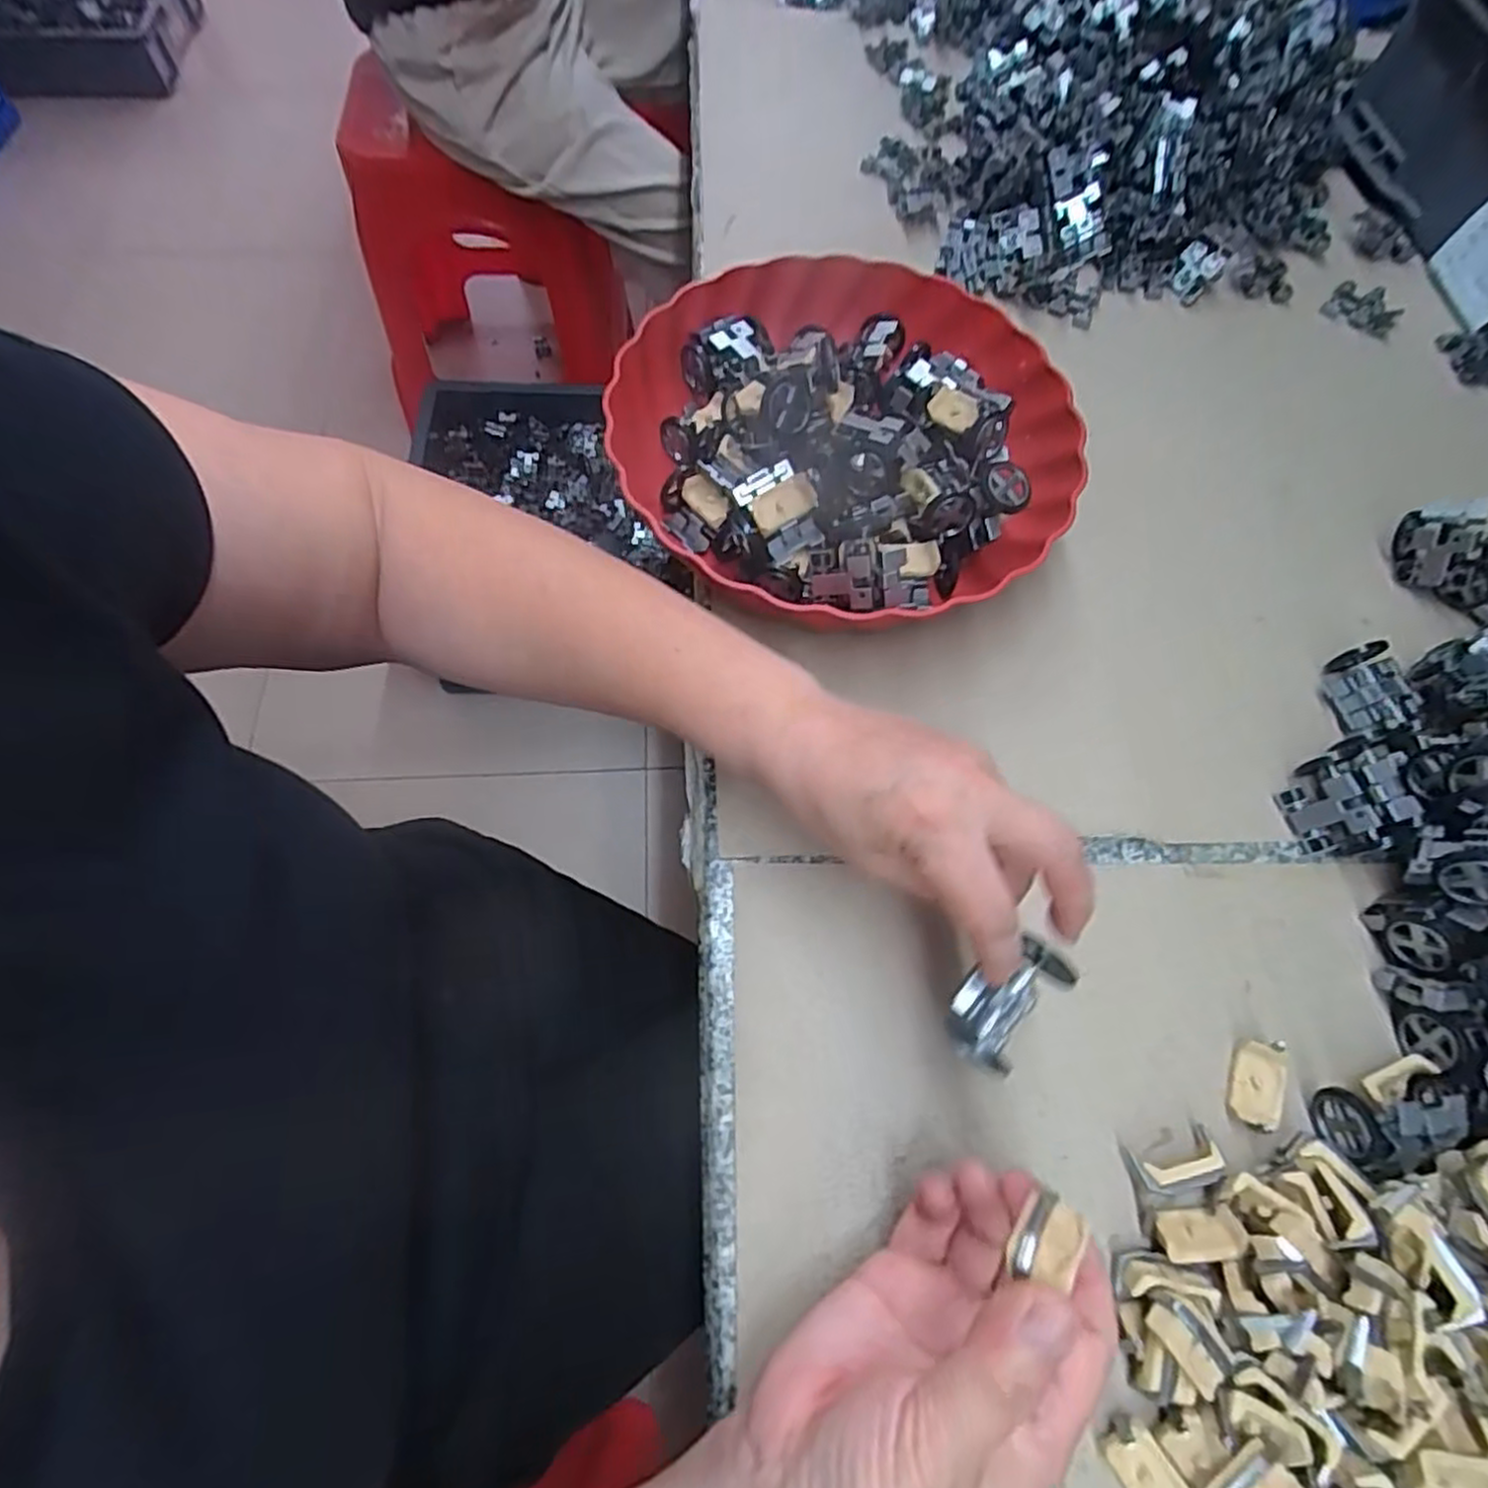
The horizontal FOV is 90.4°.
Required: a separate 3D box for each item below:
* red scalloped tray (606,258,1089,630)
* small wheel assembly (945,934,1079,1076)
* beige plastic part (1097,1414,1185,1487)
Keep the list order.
[{"bbox_3d":[0.053,-0.165,0.406,0.247,0.062,0.244,-36,72,-17],"label":"red scalloped tray"},{"bbox_3d":[0.098,0.096,0.276,0.032,0.023,0.052,39,70,14],"label":"small wheel assembly"},{"bbox_3d":[0.139,0.253,0.255,0.017,0.010,0.033,-32,71,-15],"label":"beige plastic part"}]

